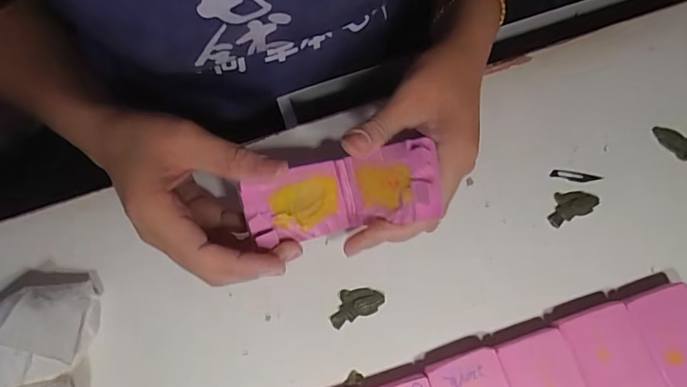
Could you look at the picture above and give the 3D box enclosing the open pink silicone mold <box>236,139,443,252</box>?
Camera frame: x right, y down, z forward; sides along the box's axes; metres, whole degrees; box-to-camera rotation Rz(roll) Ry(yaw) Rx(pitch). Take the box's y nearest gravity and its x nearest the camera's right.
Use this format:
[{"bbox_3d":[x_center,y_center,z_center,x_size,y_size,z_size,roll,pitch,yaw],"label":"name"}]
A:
[{"bbox_3d":[0.001,-0.001,0.264,0.108,0.047,0.049,-12,72,14],"label":"open pink silicone mold"}]

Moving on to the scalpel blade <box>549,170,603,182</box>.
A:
[{"bbox_3d":[0.169,-0.012,0.319,0.037,0.004,0.007,10,73,5],"label":"scalpel blade"}]

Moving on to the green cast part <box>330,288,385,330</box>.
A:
[{"bbox_3d":[0.008,0.074,0.297,0.038,0.004,0.021,-24,73,-5],"label":"green cast part"}]

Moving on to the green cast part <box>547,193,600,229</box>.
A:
[{"bbox_3d":[0.160,0.008,0.312,0.037,0.004,0.021,-23,73,-5],"label":"green cast part"}]

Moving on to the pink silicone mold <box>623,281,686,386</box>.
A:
[{"bbox_3d":[0.208,0.094,0.277,0.043,0.019,0.067,-18,73,-4],"label":"pink silicone mold"}]

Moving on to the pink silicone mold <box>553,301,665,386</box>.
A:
[{"bbox_3d":[0.166,0.108,0.273,0.044,0.014,0.070,-18,73,-3],"label":"pink silicone mold"}]

